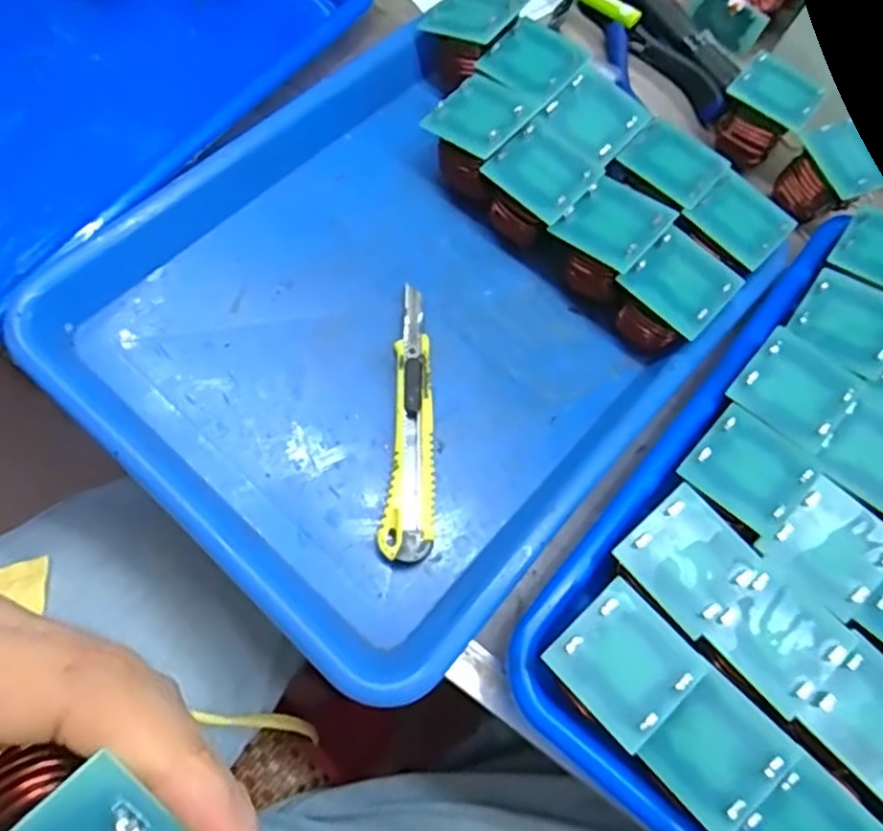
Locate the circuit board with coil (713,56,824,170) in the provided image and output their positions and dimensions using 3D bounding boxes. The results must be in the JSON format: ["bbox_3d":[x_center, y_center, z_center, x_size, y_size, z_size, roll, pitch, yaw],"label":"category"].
[{"bbox_3d":[0.187,-0.176,0.387,0.044,0.035,0.040,39,70,7],"label":"circuit board with coil"}]

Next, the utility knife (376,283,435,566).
[{"bbox_3d":[-0.016,0.000,0.322,0.024,0.014,0.138,1,70,-7],"label":"utility knife"}]

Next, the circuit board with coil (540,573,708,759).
[{"bbox_3d":[0.070,0.095,0.257,0.045,0.014,0.046,-41,78,-13],"label":"circuit board with coil"}]

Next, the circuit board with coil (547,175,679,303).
[{"bbox_3d":[0.083,-0.090,0.349,0.049,0.053,0.045,-40,80,-19],"label":"circuit board with coil"}]

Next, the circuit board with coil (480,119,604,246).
[{"bbox_3d":[0.050,-0.118,0.358,0.046,0.047,0.048,44,70,8],"label":"circuit board with coil"}]

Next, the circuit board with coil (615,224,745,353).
[{"bbox_3d":[0.115,-0.059,0.343,0.047,0.046,0.045,-41,80,-20],"label":"circuit board with coil"}]

